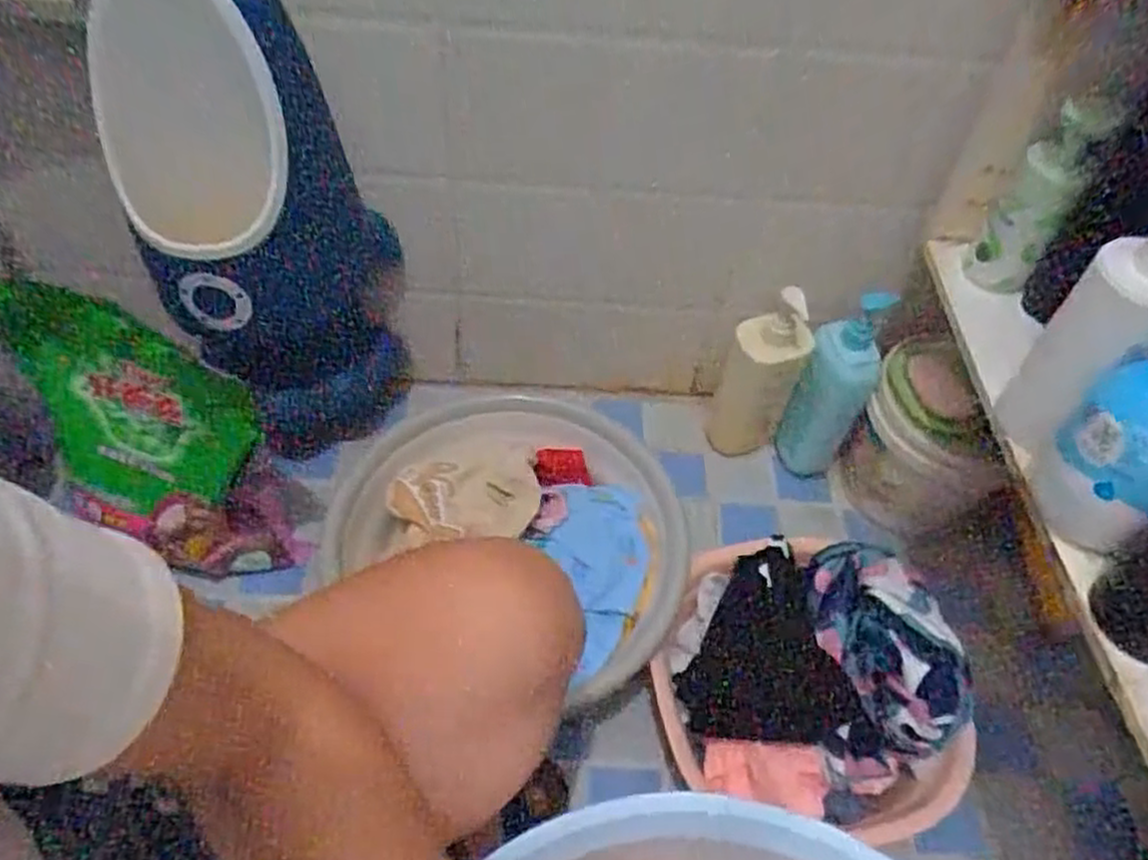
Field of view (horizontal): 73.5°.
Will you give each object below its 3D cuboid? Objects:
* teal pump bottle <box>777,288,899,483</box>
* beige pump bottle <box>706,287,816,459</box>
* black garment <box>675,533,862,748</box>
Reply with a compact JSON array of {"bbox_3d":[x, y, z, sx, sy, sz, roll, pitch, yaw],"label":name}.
[{"bbox_3d":[0.298,-0.047,0.889,0.079,0.244,0.059,20,52,14],"label":"teal pump bottle"},{"bbox_3d":[0.222,-0.066,0.928,0.090,0.250,0.058,13,51,8],"label":"beige pump bottle"},{"bbox_3d":[0.189,0.201,0.704,0.143,0.030,0.188,18,70,30],"label":"black garment"}]

